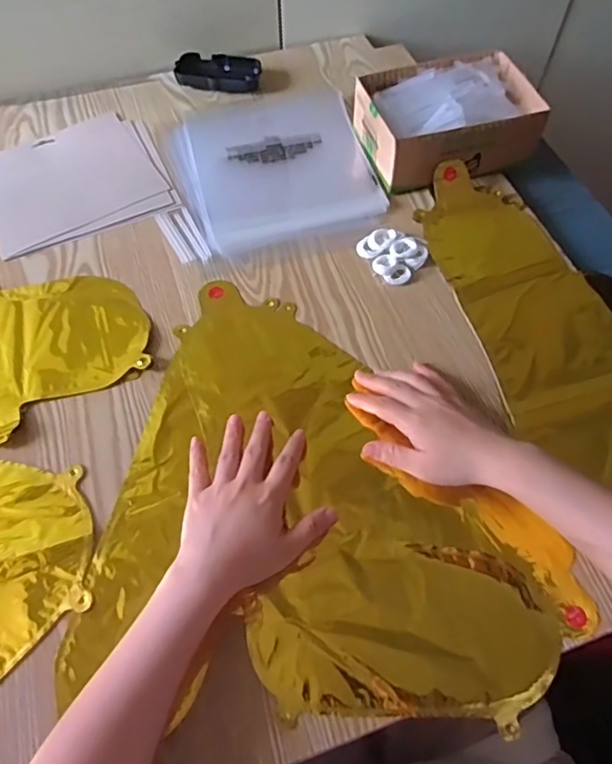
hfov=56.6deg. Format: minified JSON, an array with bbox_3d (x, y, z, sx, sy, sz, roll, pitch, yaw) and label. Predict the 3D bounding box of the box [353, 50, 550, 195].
[{"bbox_3d":[0.159,-0.298,0.645,0.181,0.069,0.134,-15,62,-7],"label":"box"}]

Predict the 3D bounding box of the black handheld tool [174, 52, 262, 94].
[{"bbox_3d":[-0.114,-0.400,0.737,0.106,0.019,0.052,4,61,3],"label":"black handheld tool"}]

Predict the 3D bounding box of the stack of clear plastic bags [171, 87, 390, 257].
[{"bbox_3d":[-0.039,-0.265,0.668,0.212,0.009,0.244,-18,63,-9],"label":"stack of clear plastic bags"}]

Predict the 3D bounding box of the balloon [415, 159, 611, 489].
[{"bbox_3d":[0.240,-0.047,0.537,0.153,0.015,0.429,-17,62,-8],"label":"balloon"}]

